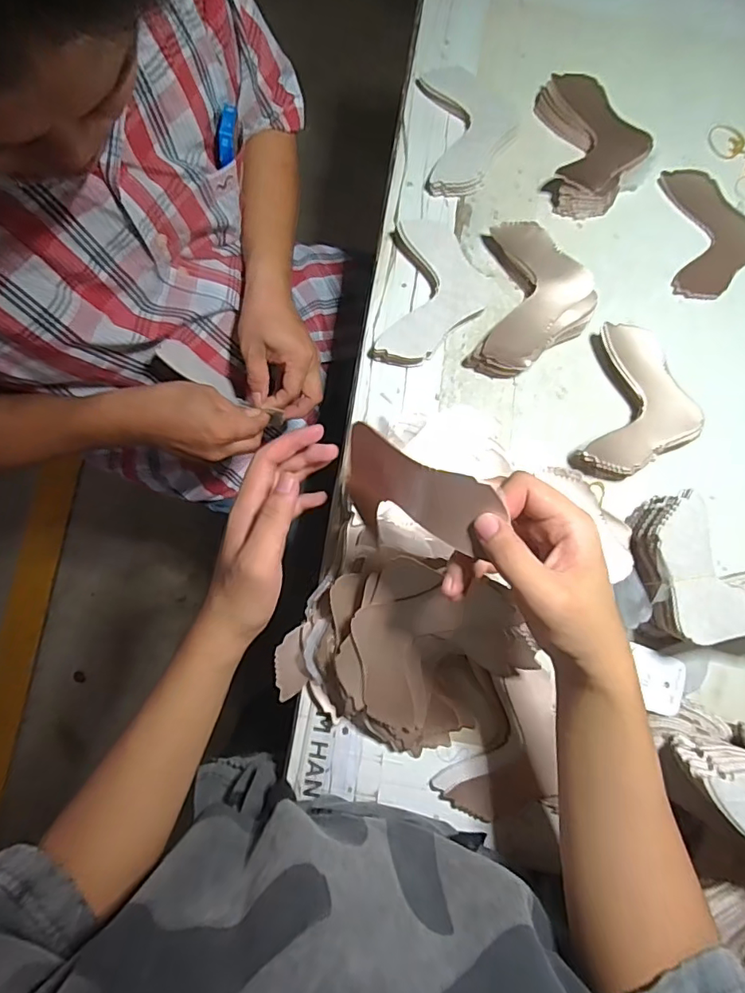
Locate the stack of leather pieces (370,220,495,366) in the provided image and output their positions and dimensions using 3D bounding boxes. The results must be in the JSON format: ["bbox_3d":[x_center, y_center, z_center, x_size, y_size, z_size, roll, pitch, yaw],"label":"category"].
[{"bbox_3d":[0.068,-0.210,0.544,0.107,0.034,0.153,10,80,2],"label":"stack of leather pieces"}]

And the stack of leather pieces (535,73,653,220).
[{"bbox_3d":[0.249,-0.397,0.581,0.109,0.031,0.165,-3,80,-1],"label":"stack of leather pieces"}]

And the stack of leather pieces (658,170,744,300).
[{"bbox_3d":[0.382,-0.294,0.575,0.103,0.007,0.159,0,80,0],"label":"stack of leather pieces"}]

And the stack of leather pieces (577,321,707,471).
[{"bbox_3d":[0.274,-0.090,0.527,0.110,0.038,0.150,14,80,2],"label":"stack of leather pieces"}]

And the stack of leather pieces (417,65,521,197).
[{"bbox_3d":[0.116,-0.423,0.595,0.107,0.019,0.158,-1,80,0],"label":"stack of leather pieces"}]

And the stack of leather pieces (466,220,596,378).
[{"bbox_3d":[0.172,-0.201,0.544,0.108,0.038,0.163,12,80,2],"label":"stack of leather pieces"}]

